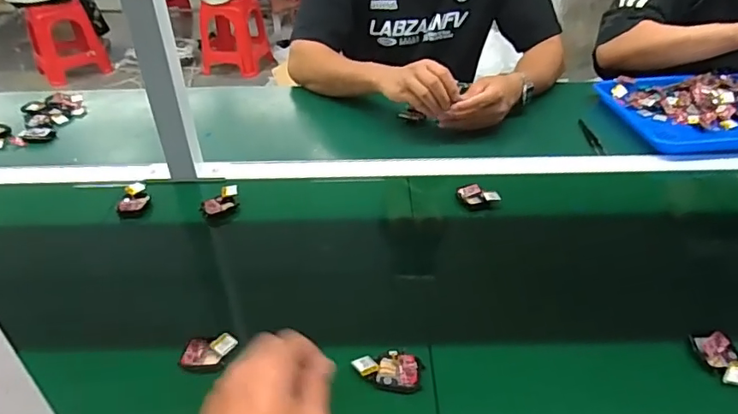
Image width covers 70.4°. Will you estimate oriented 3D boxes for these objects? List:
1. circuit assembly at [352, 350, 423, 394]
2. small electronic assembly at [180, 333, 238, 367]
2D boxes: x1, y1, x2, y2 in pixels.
[{"bbox_3d":[0.018,0.151,0.484,0.062,0.013,0.038,5,36,9],"label":"circuit assembly"},{"bbox_3d":[-0.154,0.137,0.506,0.053,0.019,0.033,-5,35,-6],"label":"small electronic assembly"}]

